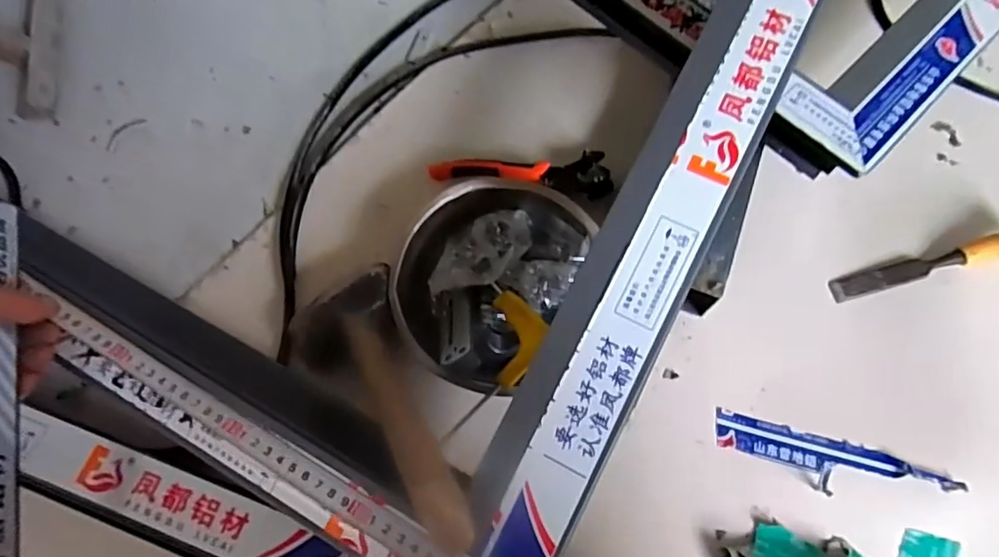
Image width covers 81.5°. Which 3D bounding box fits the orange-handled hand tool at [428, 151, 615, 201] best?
[{"bbox_3d":[0.022,-0.105,0.563,0.173,0.028,0.038,7,69,3],"label":"orange-handled hand tool"}]

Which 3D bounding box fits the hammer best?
[{"bbox_3d":[-0.080,0.089,0.409,0.099,0.046,0.234,-31,45,-11],"label":"hammer"}]

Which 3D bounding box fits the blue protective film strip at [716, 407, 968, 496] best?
[{"bbox_3d":[0.276,0.153,0.478,0.188,0.015,0.046,14,70,5],"label":"blue protective film strip"}]

